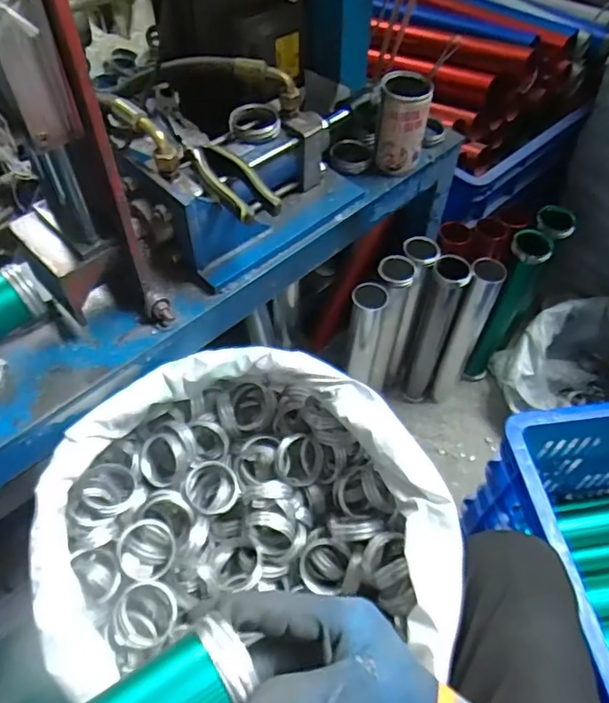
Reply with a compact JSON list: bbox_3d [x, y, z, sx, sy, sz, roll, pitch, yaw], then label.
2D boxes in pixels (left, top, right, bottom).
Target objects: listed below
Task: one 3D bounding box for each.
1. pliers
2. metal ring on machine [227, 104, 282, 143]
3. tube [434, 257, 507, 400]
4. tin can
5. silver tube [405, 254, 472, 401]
[{"bbox_3d":[-0.104,-0.213,0.619,0.048,0.019,0.211,-29,61,-21],"label":"pliers"},{"bbox_3d":[-0.060,-0.278,0.674,0.061,0.018,0.055,-8,55,-8],"label":"metal ring on machine"},{"bbox_3d":[0.292,-0.020,1.032,0.057,0.368,0.055,25,58,15],"label":"tube"},{"bbox_3d":[0.131,-0.304,0.744,0.067,0.111,0.061,6,55,2],"label":"tin can"},{"bbox_3d":[0.232,-0.026,1.033,0.064,0.358,0.054,17,56,10],"label":"silver tube"}]

